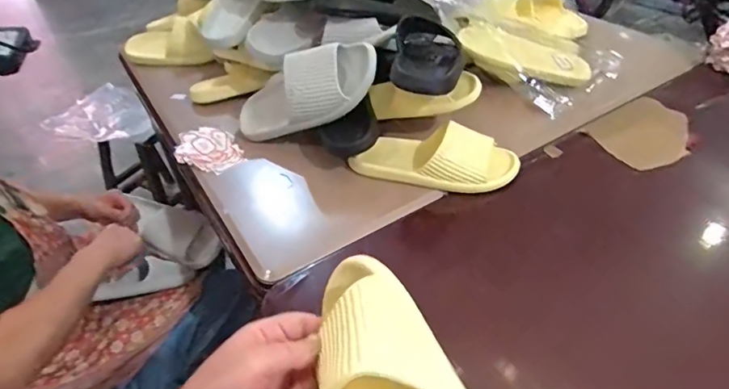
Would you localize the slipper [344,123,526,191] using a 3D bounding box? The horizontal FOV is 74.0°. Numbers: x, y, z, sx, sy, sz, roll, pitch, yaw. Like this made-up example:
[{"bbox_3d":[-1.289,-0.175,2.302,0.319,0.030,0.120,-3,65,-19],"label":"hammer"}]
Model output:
[{"bbox_3d":[0.107,-0.052,0.740,0.244,0.078,0.099,10,45,16],"label":"slipper"}]

